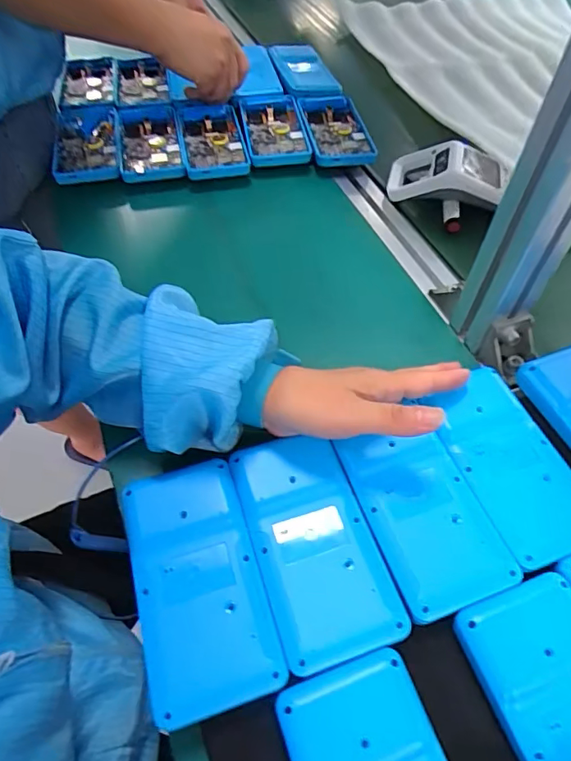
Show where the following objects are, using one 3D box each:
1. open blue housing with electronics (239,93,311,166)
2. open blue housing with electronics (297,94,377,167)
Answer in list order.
[{"bbox_3d":[-0.014,-0.310,0.617,0.075,0.018,0.138,-6,55,-6],"label":"open blue housing with electronics"},{"bbox_3d":[0.061,-0.312,0.620,0.074,0.017,0.142,-6,55,-6],"label":"open blue housing with electronics"}]

